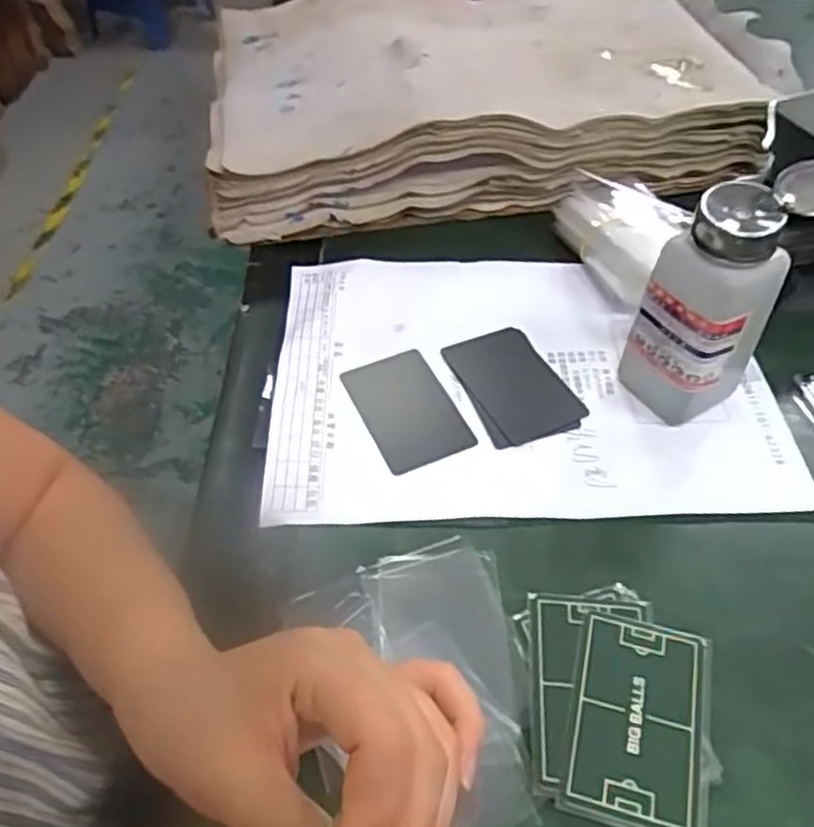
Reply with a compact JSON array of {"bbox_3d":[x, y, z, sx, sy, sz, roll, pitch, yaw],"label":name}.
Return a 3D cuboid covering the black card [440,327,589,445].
[{"bbox_3d":[0.065,-0.021,0.446,0.054,0.004,0.089,-22,53,-17],"label":"black card"}]

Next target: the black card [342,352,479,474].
[{"bbox_3d":[0.000,-0.003,0.434,0.055,0.004,0.085,-19,52,-15],"label":"black card"}]

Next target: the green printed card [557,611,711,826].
[{"bbox_3d":[0.100,0.132,0.310,0.057,0.005,0.087,12,51,12],"label":"green printed card"}]

